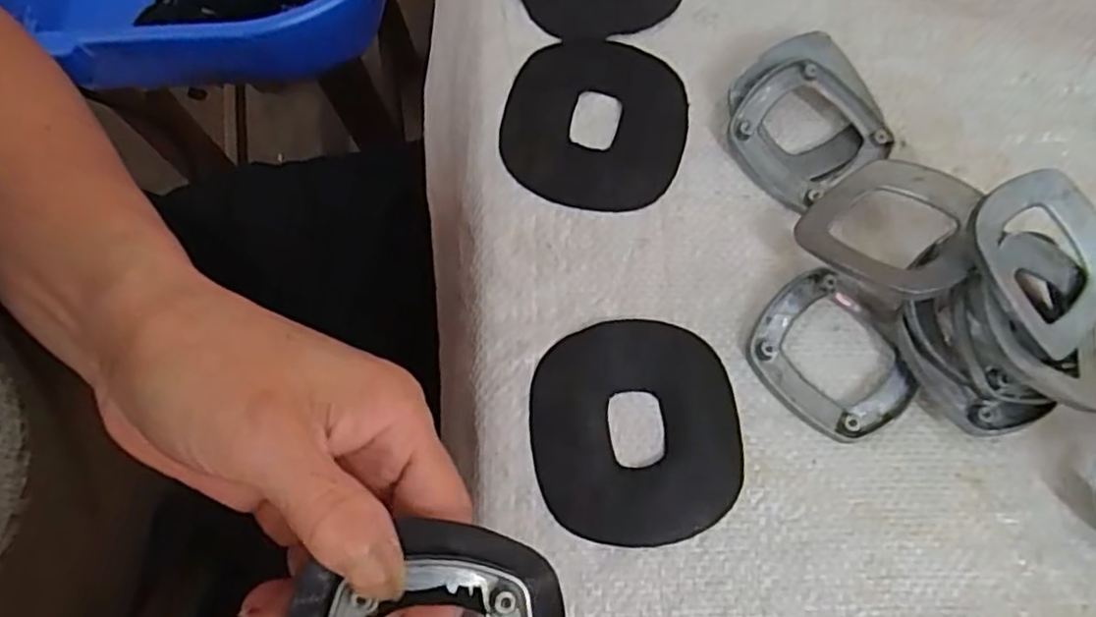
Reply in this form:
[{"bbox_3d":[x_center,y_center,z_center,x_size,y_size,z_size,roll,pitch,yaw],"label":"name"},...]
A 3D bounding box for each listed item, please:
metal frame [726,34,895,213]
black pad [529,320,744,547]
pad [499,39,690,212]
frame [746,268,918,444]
[{"bbox_3d":[0.109,-0.081,0.299,0.063,0.015,0.062,-30,74,-10],"label":"metal frame"},{"bbox_3d":[0.033,0.045,0.262,0.076,0.004,0.079,-5,72,-2],"label":"black pad"},{"bbox_3d":[0.021,-0.081,0.303,0.076,0.004,0.081,10,72,3],"label":"pad"},{"bbox_3d":[0.112,0.016,0.271,0.061,0.007,0.061,41,76,12],"label":"frame"}]

